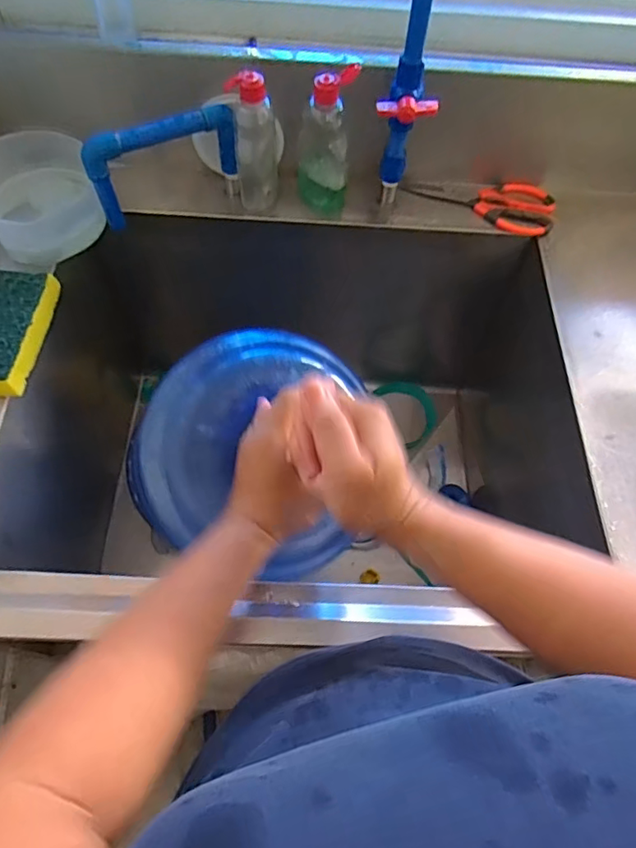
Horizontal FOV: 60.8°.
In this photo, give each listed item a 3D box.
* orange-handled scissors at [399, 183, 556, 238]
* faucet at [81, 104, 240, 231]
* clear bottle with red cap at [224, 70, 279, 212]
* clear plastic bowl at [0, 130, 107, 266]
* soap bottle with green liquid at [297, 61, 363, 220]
[{"bbox_3d":[0.213,-0.287,0.713,0.193,0.015,0.086,6,62,0],"label":"orange-handled scissors"},{"bbox_3d":[-0.176,-0.297,0.631,0.167,0.112,0.029,-17,65,-12],"label":"faucet"},{"bbox_3d":[-0.075,-0.329,0.638,0.053,0.150,0.054,1,62,-3],"label":"clear bottle with red cap"},{"bbox_3d":[-0.325,-0.269,0.642,0.135,0.080,0.114,-29,68,-17],"label":"clear plastic bowl"},{"bbox_3d":[0.011,-0.332,0.646,0.068,0.168,0.053,1,62,-3],"label":"soap bottle with green liquid"}]

